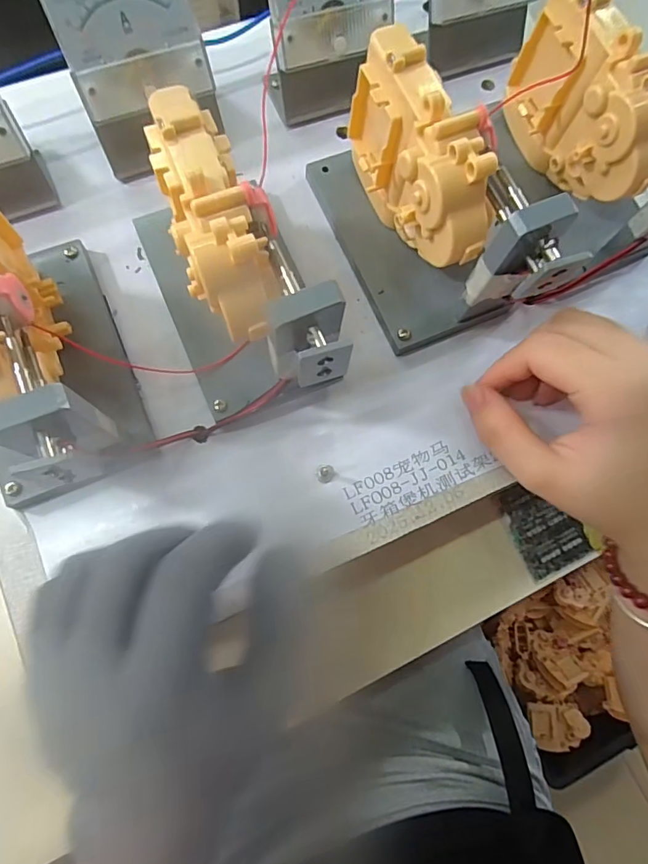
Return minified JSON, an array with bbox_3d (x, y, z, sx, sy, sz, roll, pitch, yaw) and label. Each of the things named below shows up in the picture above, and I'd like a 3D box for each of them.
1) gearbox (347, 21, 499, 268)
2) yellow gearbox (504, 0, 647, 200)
[{"bbox_3d":[0.042,-0.122,0.224,0.038,0.061,0.101,-17,78,-9],"label":"gearbox"},{"bbox_3d":[0.130,-0.158,0.239,0.030,0.069,0.093,-18,78,-9],"label":"yellow gearbox"}]

